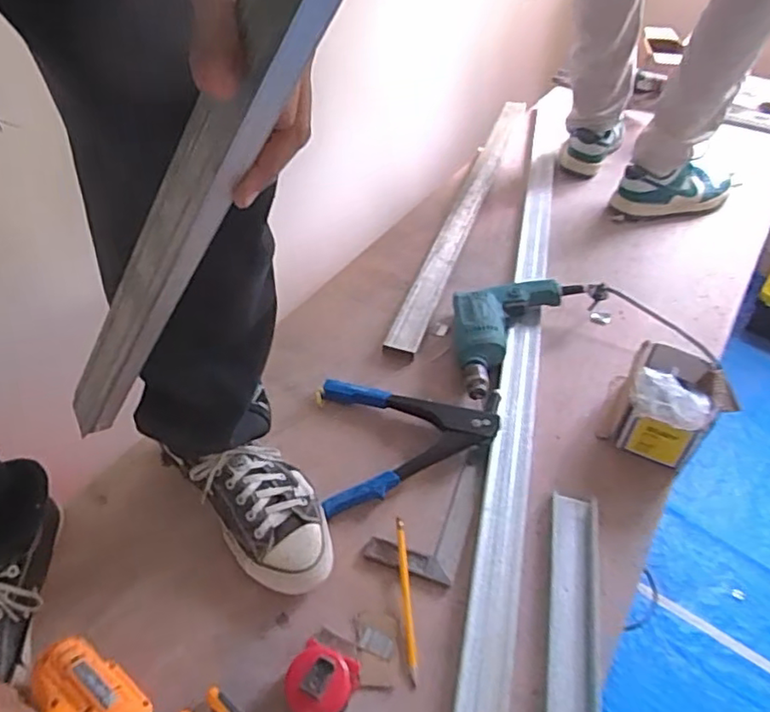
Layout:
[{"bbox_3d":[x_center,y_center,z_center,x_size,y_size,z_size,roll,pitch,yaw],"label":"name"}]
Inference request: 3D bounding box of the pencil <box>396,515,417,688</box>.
[{"bbox_3d":[0.023,0.255,0.654,0.009,0.015,0.173,-4,44,-1],"label":"pencil"}]

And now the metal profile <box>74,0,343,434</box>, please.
[{"bbox_3d":[-0.140,-0.088,0.410,0.050,0.540,0.036,34,45,-14],"label":"metal profile"}]

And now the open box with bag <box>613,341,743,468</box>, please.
[{"bbox_3d":[0.384,0.062,0.811,0.129,0.079,0.167,25,49,27],"label":"open box with bag"}]

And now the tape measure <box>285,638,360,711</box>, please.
[{"bbox_3d":[-0.062,0.312,0.580,0.063,0.039,0.069,18,46,20],"label":"tape measure"}]

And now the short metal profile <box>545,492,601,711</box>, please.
[{"bbox_3d":[0.196,0.278,0.635,0.051,0.016,0.310,8,45,10],"label":"short metal profile"}]

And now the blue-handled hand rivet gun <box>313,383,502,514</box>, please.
[{"bbox_3d":[0.034,0.097,0.798,0.236,0.043,0.198,-6,44,-3],"label":"blue-handled hand rivet gun"}]

